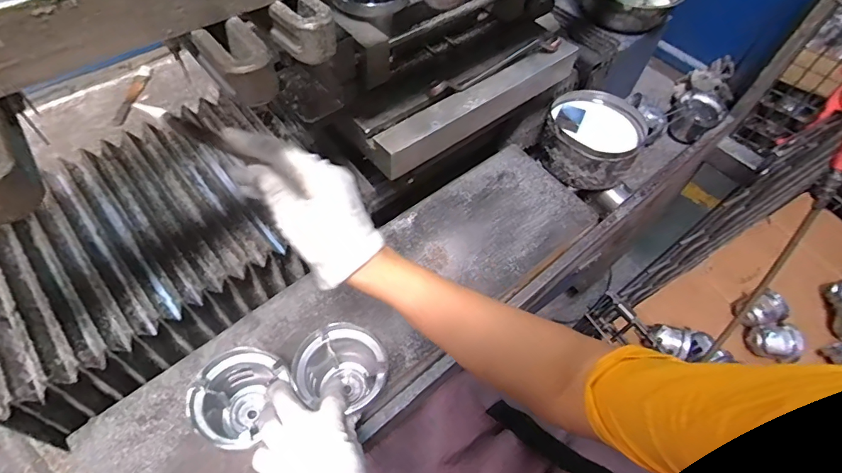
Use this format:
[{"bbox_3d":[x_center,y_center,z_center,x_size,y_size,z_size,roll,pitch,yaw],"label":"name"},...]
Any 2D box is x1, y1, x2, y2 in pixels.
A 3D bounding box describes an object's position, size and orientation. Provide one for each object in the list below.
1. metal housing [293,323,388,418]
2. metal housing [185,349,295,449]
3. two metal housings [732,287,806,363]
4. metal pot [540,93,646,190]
[{"bbox_3d":[-0.084,0.146,0.482,0.093,0.068,0.085,2,56,-3],"label":"metal housing"},{"bbox_3d":[-0.181,0.164,0.456,0.080,0.079,0.089,17,56,7],"label":"metal housing"},{"bbox_3d":[0.817,0.209,1.070,0.087,0.082,0.165,3,56,-3],"label":"two metal housings"},{"bbox_3d":[0.280,-0.162,0.750,0.151,0.074,0.151,2,56,-3],"label":"metal pot"}]

